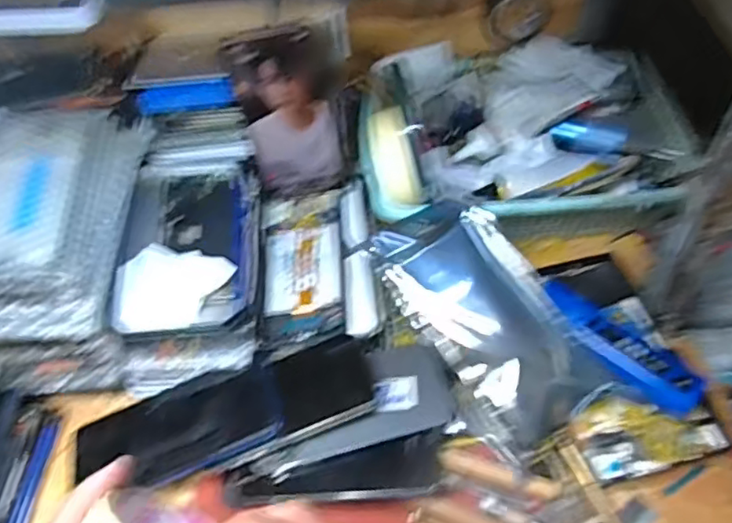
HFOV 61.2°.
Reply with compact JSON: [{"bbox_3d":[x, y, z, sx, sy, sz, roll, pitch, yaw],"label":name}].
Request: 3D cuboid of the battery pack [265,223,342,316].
[{"bbox_3d":[-0.053,0.006,0.526,0.063,0.011,0.081,-4,54,1],"label":"battery pack"}]

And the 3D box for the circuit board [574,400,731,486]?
[{"bbox_3d":[0.206,0.124,0.453,0.101,0.017,0.056,-14,54,-6],"label":"circuit board"}]

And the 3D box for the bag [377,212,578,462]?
[{"bbox_3d":[0.091,0.042,0.476,0.103,0.031,0.196,-31,74,-9],"label":"bag"}]

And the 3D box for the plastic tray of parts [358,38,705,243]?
[{"bbox_3d":[0.135,-0.116,0.555,0.271,0.086,0.203,-7,54,-1],"label":"plastic tray of parts"}]

